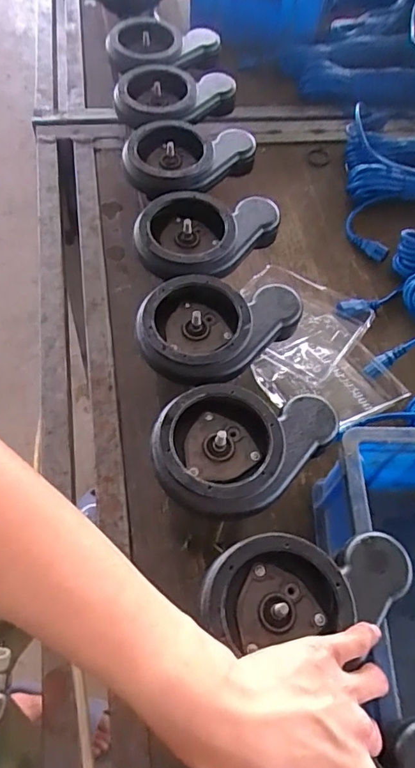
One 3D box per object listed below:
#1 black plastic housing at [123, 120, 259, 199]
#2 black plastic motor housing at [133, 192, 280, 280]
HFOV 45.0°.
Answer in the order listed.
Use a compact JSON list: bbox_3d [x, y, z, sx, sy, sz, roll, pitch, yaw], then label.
[{"bbox_3d":[-0.033,-0.294,0.649,0.125,0.034,0.156,35,63,16],"label":"black plastic housing"},{"bbox_3d":[-0.006,-0.179,0.584,0.123,0.034,0.160,38,64,17],"label":"black plastic motor housing"}]

